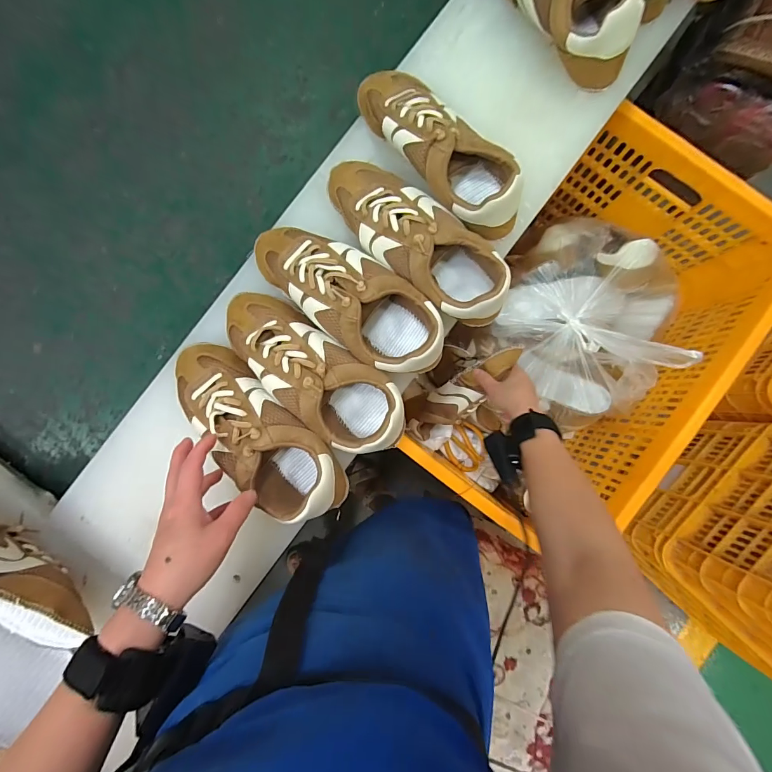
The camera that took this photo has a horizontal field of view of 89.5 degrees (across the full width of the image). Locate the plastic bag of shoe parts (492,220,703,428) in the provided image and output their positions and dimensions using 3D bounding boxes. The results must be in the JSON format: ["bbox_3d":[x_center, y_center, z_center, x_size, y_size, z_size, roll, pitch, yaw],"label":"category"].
[{"bbox_3d":[0.327,-0.116,0.616,0.281,0.154,0.288,-35,88,-2],"label":"plastic bag of shoe parts"}]

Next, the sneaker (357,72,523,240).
[{"bbox_3d":[0.059,-0.265,0.426,0.086,0.067,0.230,-37,88,-2],"label":"sneaker"}]

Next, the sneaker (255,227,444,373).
[{"bbox_3d":[-0.043,-0.099,0.413,0.232,0.070,0.089,40,88,1],"label":"sneaker"}]

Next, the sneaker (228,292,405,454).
[{"bbox_3d":[-0.083,-0.014,0.414,0.231,0.069,0.086,37,88,1],"label":"sneaker"}]

